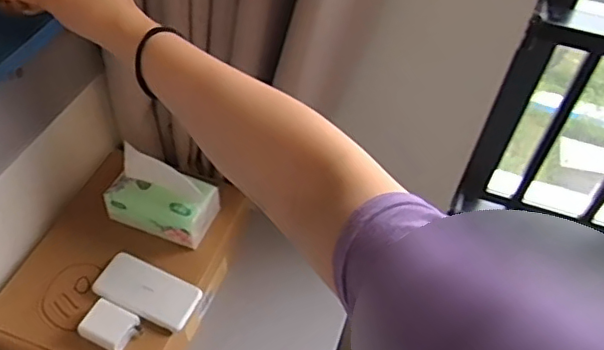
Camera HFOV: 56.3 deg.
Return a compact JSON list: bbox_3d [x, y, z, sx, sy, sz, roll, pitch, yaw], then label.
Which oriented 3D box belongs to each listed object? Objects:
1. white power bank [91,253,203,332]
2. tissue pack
[{"bbox_3d":[-0.219,0.162,0.801,0.140,0.014,0.072,19,50,12],"label":"white power bank"},{"bbox_3d":[-0.211,0.030,0.844,0.156,0.114,0.071,17,49,10],"label":"tissue pack"}]

